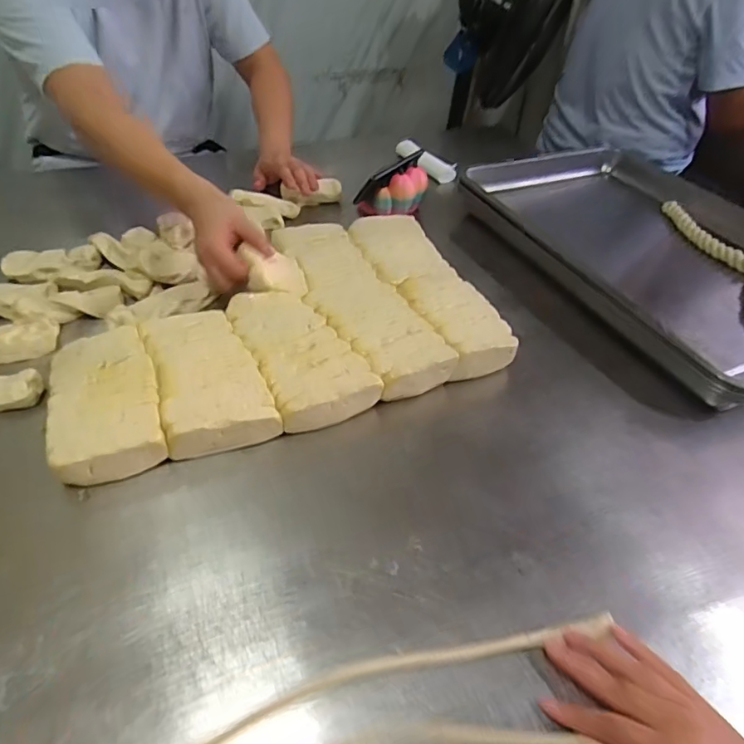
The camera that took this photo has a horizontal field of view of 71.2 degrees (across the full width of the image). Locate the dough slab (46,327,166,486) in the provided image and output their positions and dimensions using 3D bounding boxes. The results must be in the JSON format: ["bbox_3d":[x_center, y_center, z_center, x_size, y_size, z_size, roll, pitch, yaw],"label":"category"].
[{"bbox_3d":[-0.280,0.030,0.547,0.103,0.041,0.192,-16,48,-18],"label":"dough slab"}]

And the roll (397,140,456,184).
[{"bbox_3d":[0.107,-0.412,1.019,0.124,0.028,0.032,31,47,-5],"label":"roll"}]

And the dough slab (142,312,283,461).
[{"bbox_3d":[-0.181,0.005,0.575,0.106,0.042,0.193,-16,48,-18],"label":"dough slab"}]

